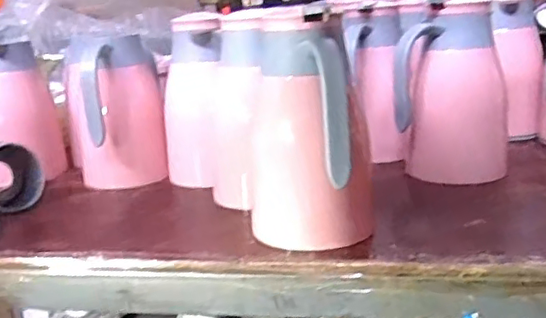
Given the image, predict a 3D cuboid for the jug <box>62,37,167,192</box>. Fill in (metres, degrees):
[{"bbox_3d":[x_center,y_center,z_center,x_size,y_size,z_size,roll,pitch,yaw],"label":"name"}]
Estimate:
[{"bbox_3d":[-0.230,-0.071,0.901,0.121,0.218,0.133,-5,15,-9],"label":"jug"}]

